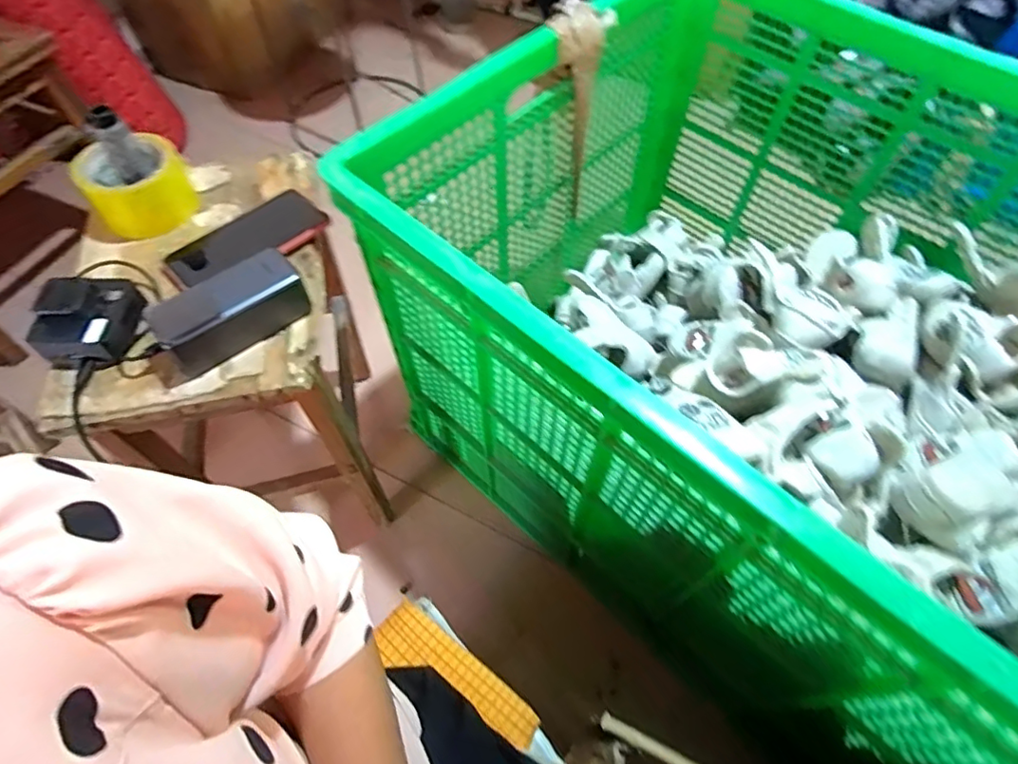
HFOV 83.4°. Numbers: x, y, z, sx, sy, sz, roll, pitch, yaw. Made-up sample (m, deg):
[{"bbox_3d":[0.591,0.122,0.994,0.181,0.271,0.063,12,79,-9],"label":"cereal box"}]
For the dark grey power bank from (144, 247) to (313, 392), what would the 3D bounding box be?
[{"bbox_3d":[-0.256,-0.058,0.519,0.142,0.052,0.056,-32,63,-18],"label":"dark grey power bank"}]

